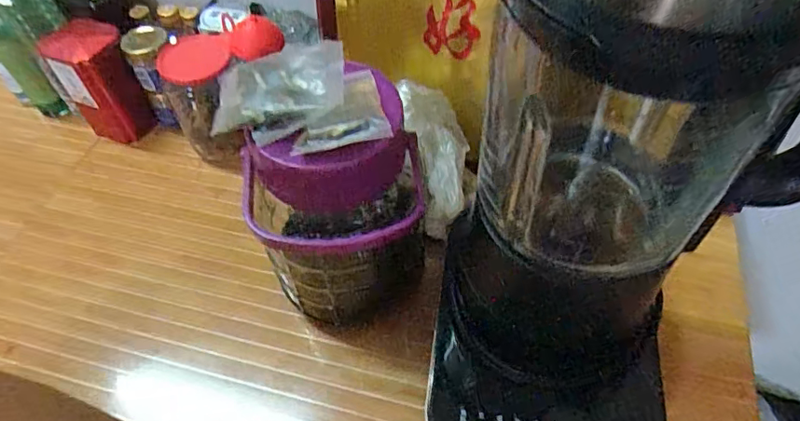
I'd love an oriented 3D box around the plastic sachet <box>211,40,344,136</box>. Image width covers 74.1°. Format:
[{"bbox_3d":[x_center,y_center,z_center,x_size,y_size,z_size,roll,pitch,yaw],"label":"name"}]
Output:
[{"bbox_3d":[-0.091,-0.090,0.383,0.103,0.010,0.063,-11,64,15],"label":"plastic sachet"}]

